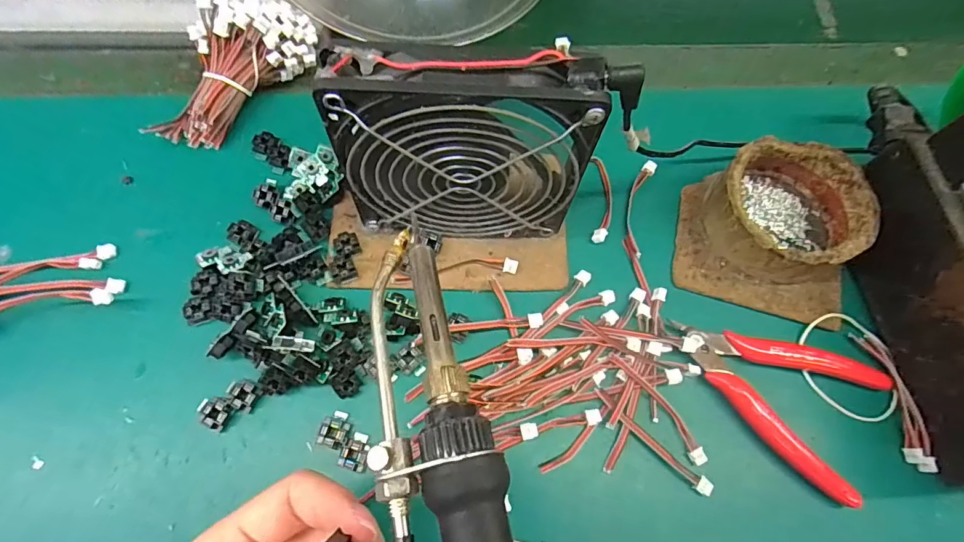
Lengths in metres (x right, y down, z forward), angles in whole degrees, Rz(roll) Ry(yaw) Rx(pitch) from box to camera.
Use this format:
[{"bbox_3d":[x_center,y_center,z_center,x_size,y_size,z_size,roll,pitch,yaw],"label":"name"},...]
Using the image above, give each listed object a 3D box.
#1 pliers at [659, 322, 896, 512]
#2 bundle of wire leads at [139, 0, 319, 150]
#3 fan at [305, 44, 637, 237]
[{"bbox_3d":[0.163,0.061,0.266,0.115,0.013,0.074,34,71,11],"label":"pliers"},{"bbox_3d":[-0.165,-0.129,0.308,0.053,0.046,0.119,38,90,12],"label":"bundle of wire leads"},{"bbox_3d":[-0.006,-0.054,0.242,0.124,0.126,0.024,2,68,-2],"label":"fan"}]

